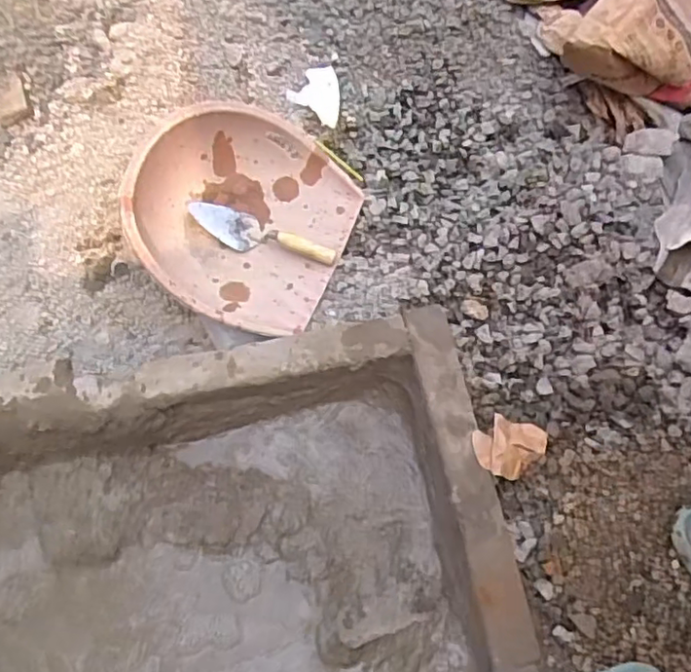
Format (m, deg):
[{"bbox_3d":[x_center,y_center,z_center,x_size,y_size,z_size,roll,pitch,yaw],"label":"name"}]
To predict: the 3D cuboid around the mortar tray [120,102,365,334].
[{"bbox_3d":[-0.202,-0.249,1.197,0.365,0.207,0.443,20,70,8],"label":"mortar tray"}]

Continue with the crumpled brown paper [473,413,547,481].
[{"bbox_3d":[0.289,0.188,1.078,0.150,0.021,0.102,-29,83,-34],"label":"crumpled brown paper"}]

